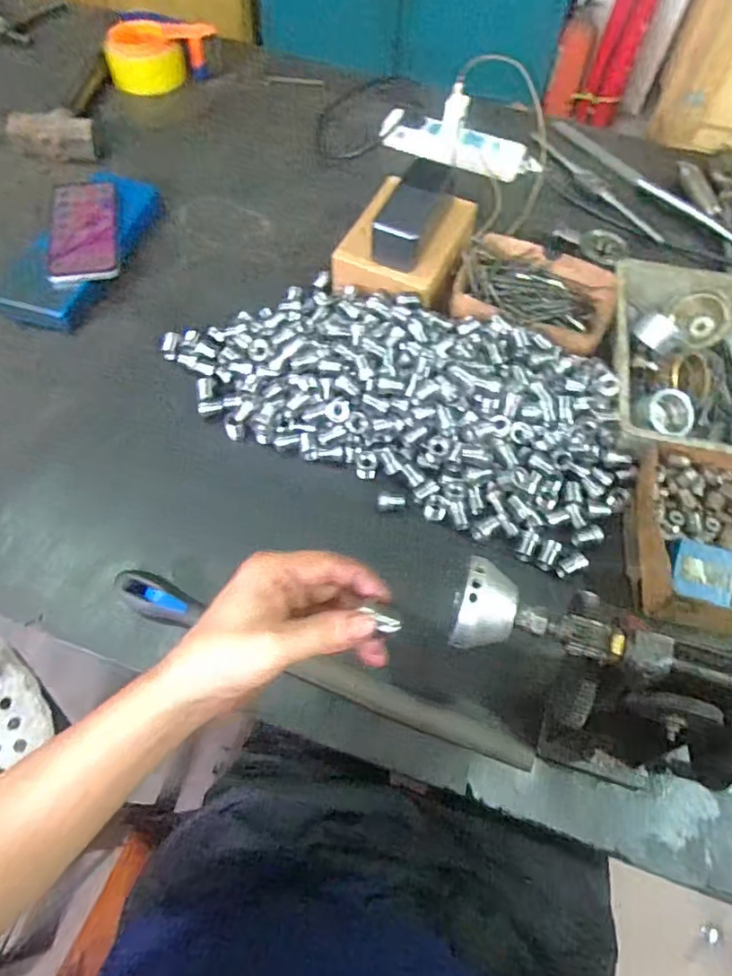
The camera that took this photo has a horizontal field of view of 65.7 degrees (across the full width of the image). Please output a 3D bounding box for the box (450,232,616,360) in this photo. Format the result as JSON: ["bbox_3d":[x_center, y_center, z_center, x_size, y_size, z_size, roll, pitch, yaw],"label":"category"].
[{"bbox_3d":[0.194,-0.222,0.651,0.174,0.042,0.138,18,60,7],"label":"box"}]

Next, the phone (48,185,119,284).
[{"bbox_3d":[-0.328,-0.298,0.661,0.072,0.008,0.157,-5,66,-15],"label":"phone"}]

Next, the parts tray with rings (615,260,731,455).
[{"bbox_3d":[0.344,-0.133,0.596,0.169,0.050,0.236,11,60,3],"label":"parts tray with rings"}]

